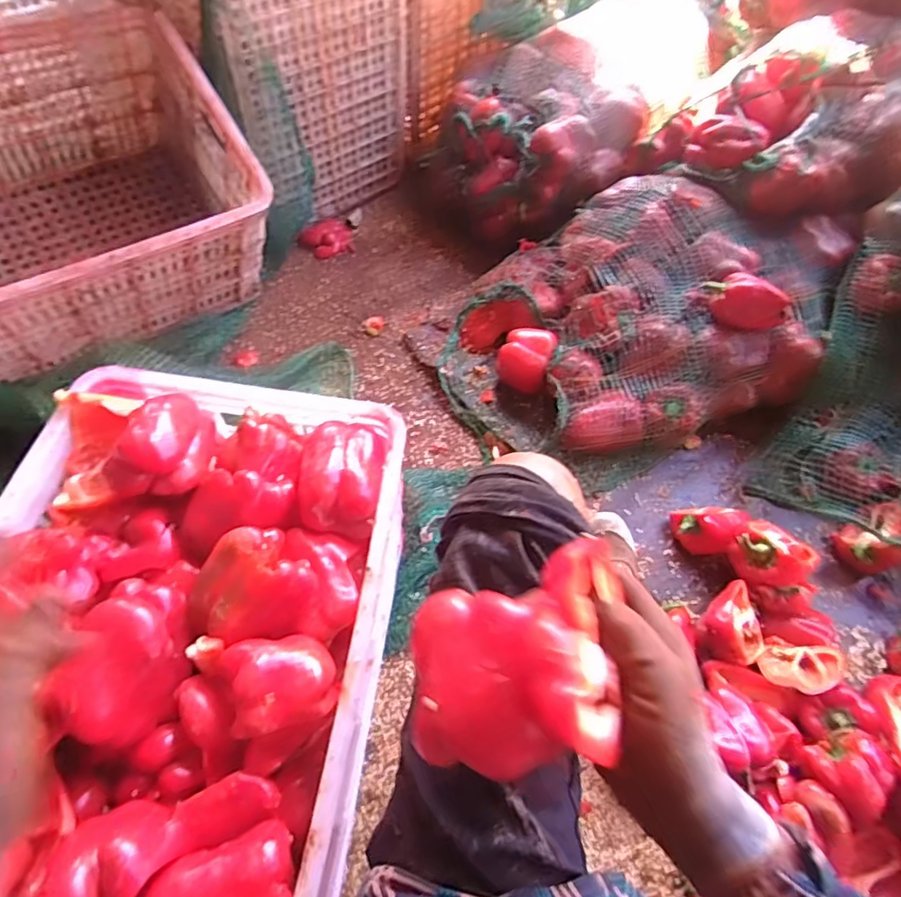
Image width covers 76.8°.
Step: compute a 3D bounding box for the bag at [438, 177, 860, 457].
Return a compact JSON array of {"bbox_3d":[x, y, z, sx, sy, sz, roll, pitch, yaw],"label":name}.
[{"bbox_3d":[0.291,-0.220,0.937,0.597,0.232,0.416,-14,61,-11],"label":"bag"}]

